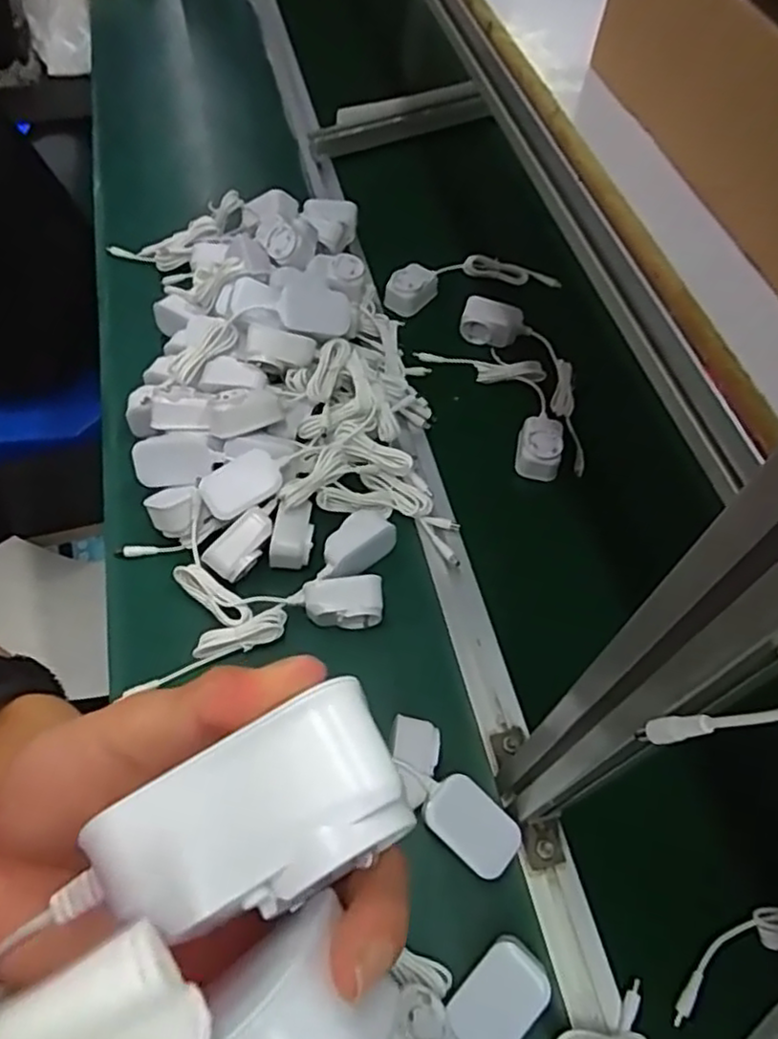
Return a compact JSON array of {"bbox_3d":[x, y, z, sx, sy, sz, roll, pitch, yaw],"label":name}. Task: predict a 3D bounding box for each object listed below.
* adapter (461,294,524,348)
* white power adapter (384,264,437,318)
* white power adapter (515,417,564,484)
[{"bbox_3d":[0.123,-0.236,0.809,0.072,0.036,0.038,12,58,4],"label":"adapter"},{"bbox_3d":[0.028,-0.288,0.841,0.044,0.037,0.077,37,62,18],"label":"white power adapter"},{"bbox_3d":[0.160,-0.077,0.724,0.046,0.035,0.064,13,58,4],"label":"white power adapter"}]

